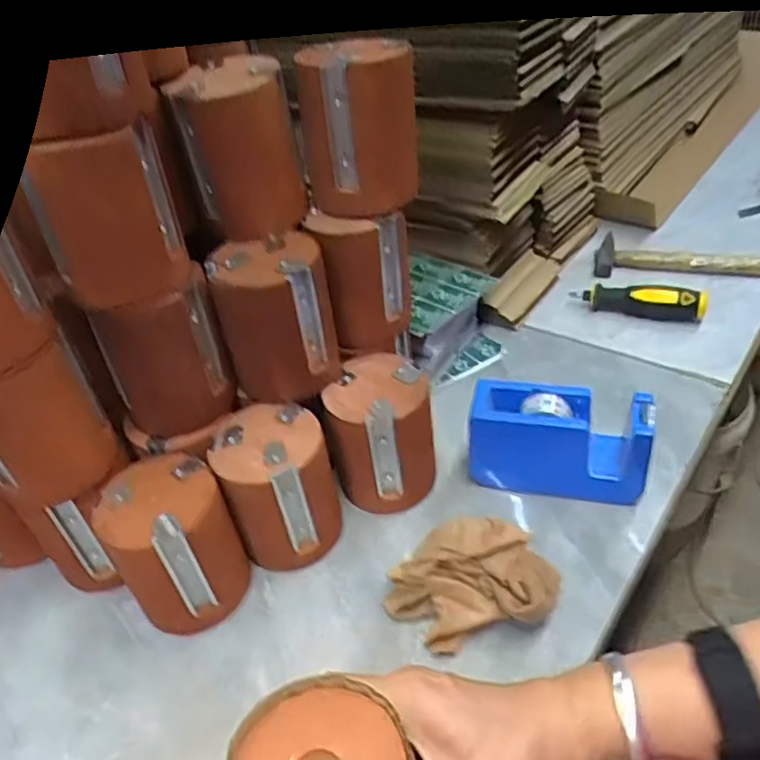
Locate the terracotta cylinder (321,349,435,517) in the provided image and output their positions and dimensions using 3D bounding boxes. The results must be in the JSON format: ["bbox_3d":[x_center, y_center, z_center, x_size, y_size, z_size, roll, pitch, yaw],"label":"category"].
[{"bbox_3d":[0.003,0.041,0.511,0.079,0.100,0.074,-4,40,4],"label":"terracotta cylinder"}]

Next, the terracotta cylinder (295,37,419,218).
[{"bbox_3d":[-0.015,-0.173,0.455,0.080,0.098,0.064,-2,40,6],"label":"terracotta cylinder"}]

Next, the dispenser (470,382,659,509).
[{"bbox_3d":[0.135,0.046,0.505,0.127,0.080,0.042,5,42,15],"label":"dispenser"}]

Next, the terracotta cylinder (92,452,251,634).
[{"bbox_3d":[-0.138,0.114,0.453,0.076,0.103,0.076,-4,40,4],"label":"terracotta cylinder"}]

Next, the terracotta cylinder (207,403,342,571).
[{"bbox_3d":[-0.073,0.078,0.485,0.078,0.102,0.077,-4,40,4],"label":"terracotta cylinder"}]

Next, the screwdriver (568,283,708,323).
[{"bbox_3d":[0.258,-0.085,0.663,0.125,0.033,0.027,14,44,23],"label":"screwdriver"}]

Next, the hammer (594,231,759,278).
[{"bbox_3d":[0.366,-0.131,0.718,0.250,0.023,0.059,4,41,13],"label":"hammer"}]

